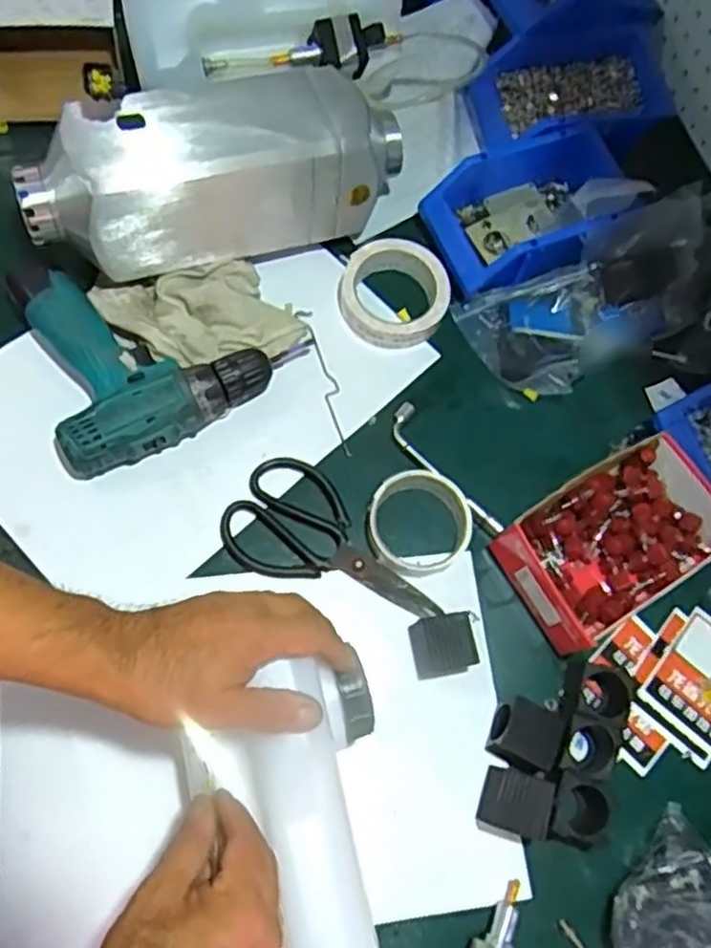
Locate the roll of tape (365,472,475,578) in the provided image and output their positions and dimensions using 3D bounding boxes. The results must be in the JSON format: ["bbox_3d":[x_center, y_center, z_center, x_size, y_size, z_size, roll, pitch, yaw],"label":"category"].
[{"bbox_3d":[0.054,0.041,0.612,0.086,0.026,0.084,2,70,-5],"label":"roll of tape"}]

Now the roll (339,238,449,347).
[{"bbox_3d":[0.037,-0.170,0.689,0.100,0.037,0.097,2,70,-5],"label":"roll"}]

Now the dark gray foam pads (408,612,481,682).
[{"bbox_3d":[0.070,0.138,0.579,0.043,0.040,0.047,-10,70,-9],"label":"dark gray foam pads"}]

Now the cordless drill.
[{"bbox_3d":[-0.165,-0.118,0.642,0.231,0.061,0.184,-20,73,-12],"label":"cordless drill"}]

